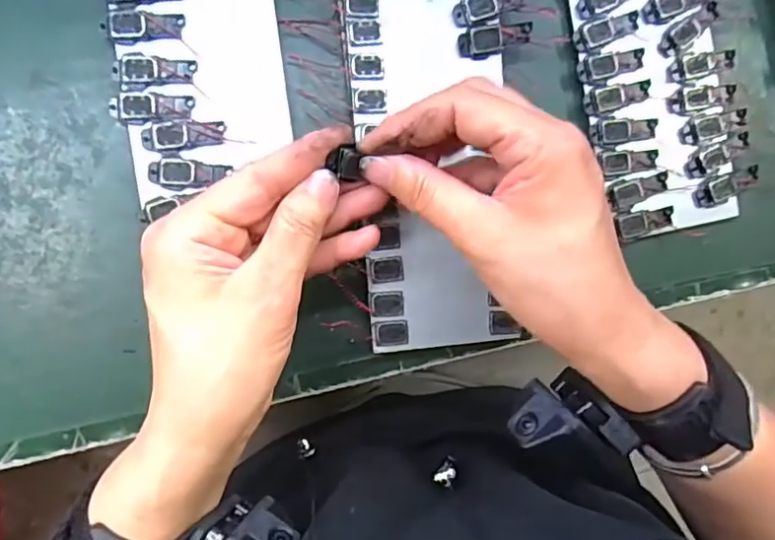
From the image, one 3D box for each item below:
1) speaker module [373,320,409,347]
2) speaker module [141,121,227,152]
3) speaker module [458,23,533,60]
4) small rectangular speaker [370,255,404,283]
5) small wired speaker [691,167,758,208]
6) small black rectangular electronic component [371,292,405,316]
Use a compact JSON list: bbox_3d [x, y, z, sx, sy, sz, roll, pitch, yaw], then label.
[{"bbox_3d":[0.002,0.033,0.303,0.018,0.004,0.013,-4,96,-2],"label":"speaker module"},{"bbox_3d":[-0.102,-0.068,0.291,0.040,0.004,0.014,-7,91,-6],"label":"speaker module"},{"bbox_3d":[0.057,-0.120,0.302,0.039,0.008,0.014,-17,93,-6],"label":"speaker module"},{"bbox_3d":[0.000,0.000,0.301,0.018,0.004,0.013,-6,91,-6],"label":"small rectangular speaker"},{"bbox_3d":[0.195,-0.048,0.332,0.042,0.004,0.014,-24,93,-5],"label":"small wired speaker"},{"bbox_3d":[0.000,0.018,0.302,0.017,0.004,0.013,-3,91,-6],"label":"small black rectangular electronic component"}]

